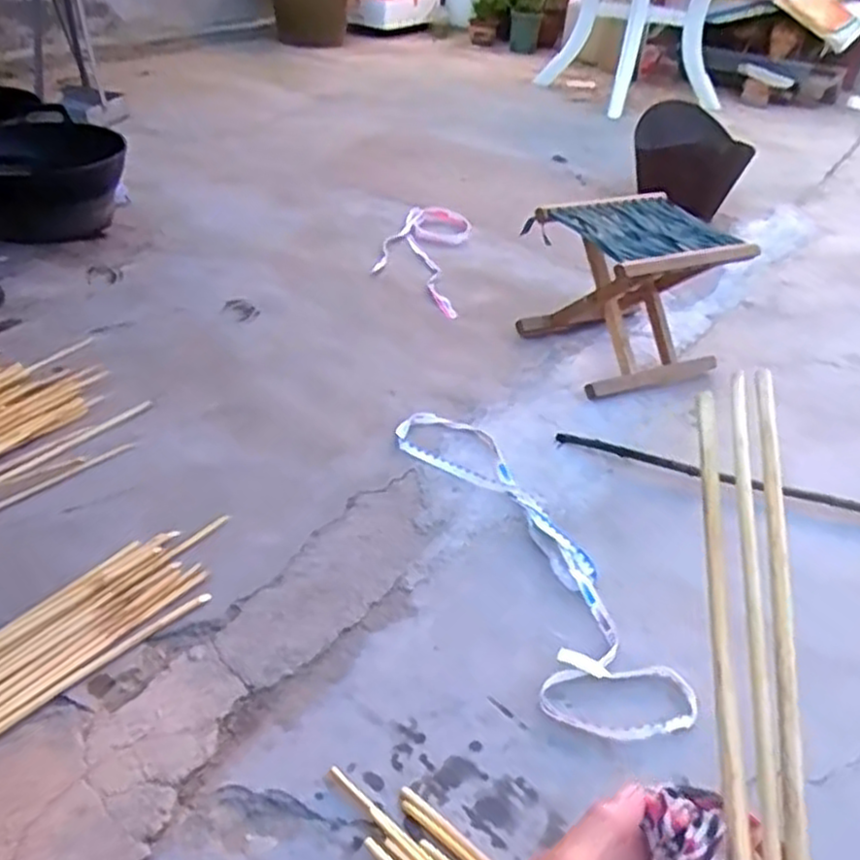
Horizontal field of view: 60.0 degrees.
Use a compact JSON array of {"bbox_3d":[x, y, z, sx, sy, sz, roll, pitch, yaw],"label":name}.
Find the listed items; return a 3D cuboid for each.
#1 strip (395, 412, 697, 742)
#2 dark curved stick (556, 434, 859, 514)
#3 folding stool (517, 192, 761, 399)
[{"bbox_3d":[0.129,0.165,1.087,0.174,0.014,0.654,-10,40,-21],"label":"strip"},{"bbox_3d":[0.544,0.088,1.241,0.663,0.019,0.059,16,38,13],"label":"dark curved stick"},{"bbox_3d":[0.381,-0.268,1.436,0.302,0.271,0.275,-12,41,-19],"label":"folding stool"}]

